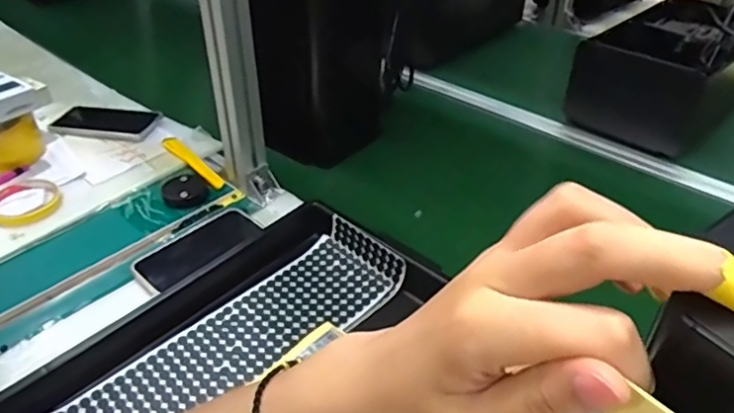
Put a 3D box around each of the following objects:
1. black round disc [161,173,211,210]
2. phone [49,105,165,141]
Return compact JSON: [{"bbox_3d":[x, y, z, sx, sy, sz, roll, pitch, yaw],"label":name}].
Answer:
[{"bbox_3d":[-0.247,-0.021,0.797,0.060,0.012,0.073,-20,42,-26],"label":"black round disc"},{"bbox_3d":[-0.409,-0.135,0.927,0.164,0.015,0.082,7,44,13],"label":"phone"}]

